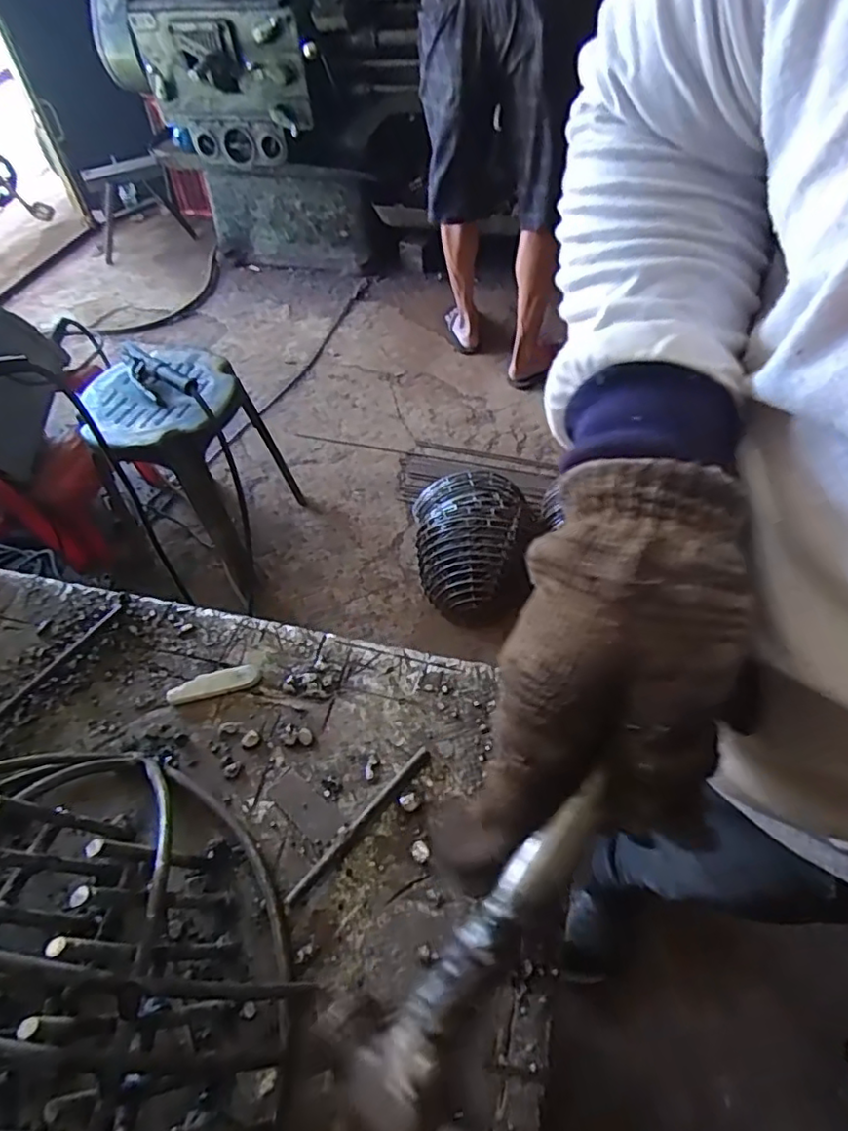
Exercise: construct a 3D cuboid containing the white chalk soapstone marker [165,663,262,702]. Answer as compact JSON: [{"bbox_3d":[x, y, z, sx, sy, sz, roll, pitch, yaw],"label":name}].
[{"bbox_3d":[-0.111,0.062,0.328,0.049,0.006,0.013,-10,52,-3],"label":"white chalk soapstone marker"}]

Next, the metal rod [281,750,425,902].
[{"bbox_3d":[-0.028,0.114,0.278,0.006,0.005,0.086,36,63,27],"label":"metal rod"}]

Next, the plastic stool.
[{"bbox_3d":[-0.480,-0.200,1.393,0.356,0.470,0.378,-20,53,-11],"label":"plastic stool"}]

